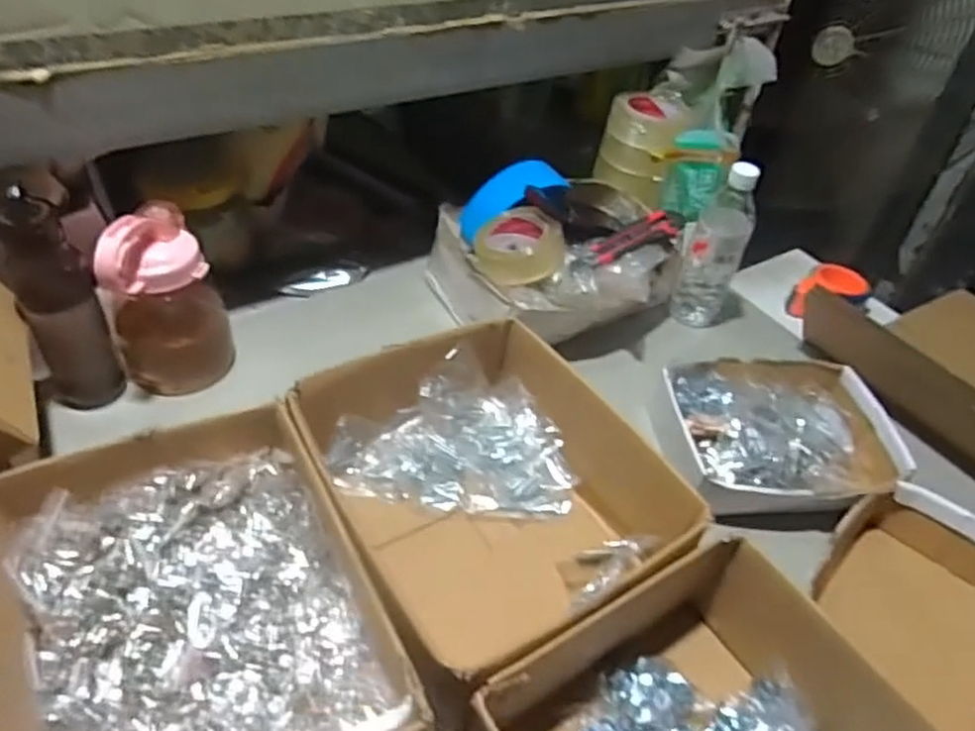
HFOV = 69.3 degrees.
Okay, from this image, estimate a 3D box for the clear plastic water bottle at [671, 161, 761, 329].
[{"bbox_3d":[0.290,-0.143,0.909,0.075,0.221,0.064,22,45,15],"label":"clear plastic water bottle"}]

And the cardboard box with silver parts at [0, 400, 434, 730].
[{"bbox_3d":[-0.222,0.190,0.527,0.242,0.099,0.312,-18,49,-24],"label":"cardboard box with silver parts"}]

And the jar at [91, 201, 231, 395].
[{"bbox_3d":[-0.348,-0.072,0.754,0.116,0.198,0.098,-17,49,-24],"label":"jar"}]

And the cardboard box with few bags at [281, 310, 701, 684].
[{"bbox_3d":[-0.001,0.117,0.665,0.279,0.126,0.302,-20,50,-26],"label":"cardboard box with few bags"}]

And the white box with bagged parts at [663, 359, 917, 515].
[{"bbox_3d":[0.321,0.077,0.784,0.251,0.061,0.213,0,44,-8],"label":"white box with bagged parts"}]

